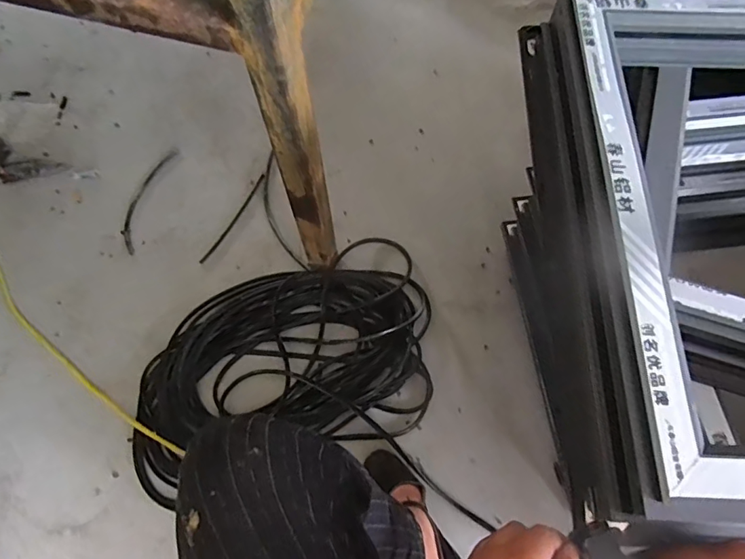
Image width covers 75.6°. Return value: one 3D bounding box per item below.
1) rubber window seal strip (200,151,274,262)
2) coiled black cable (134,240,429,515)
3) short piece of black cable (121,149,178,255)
[{"bbox_3d":[-0.298,-0.134,1.039,0.015,0.005,0.242,26,71,9],"label":"rubber window seal strip"},{"bbox_3d":[-0.161,0.156,0.892,0.583,0.053,0.365,-21,70,-8],"label":"coiled black cable"},{"bbox_3d":[-0.495,-0.176,1.047,0.055,0.010,0.261,12,69,4],"label":"short piece of black cable"}]

